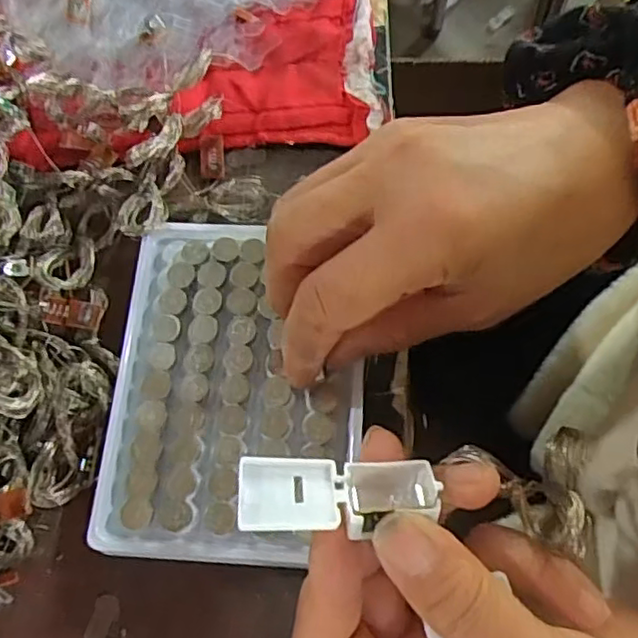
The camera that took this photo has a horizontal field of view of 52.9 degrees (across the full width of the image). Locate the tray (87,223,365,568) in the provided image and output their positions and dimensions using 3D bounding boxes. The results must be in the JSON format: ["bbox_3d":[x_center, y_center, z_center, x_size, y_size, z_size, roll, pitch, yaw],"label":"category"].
[{"bbox_3d":[-0.032,0.024,0.247,0.094,0.016,0.129,2,69,1],"label":"tray"}]

